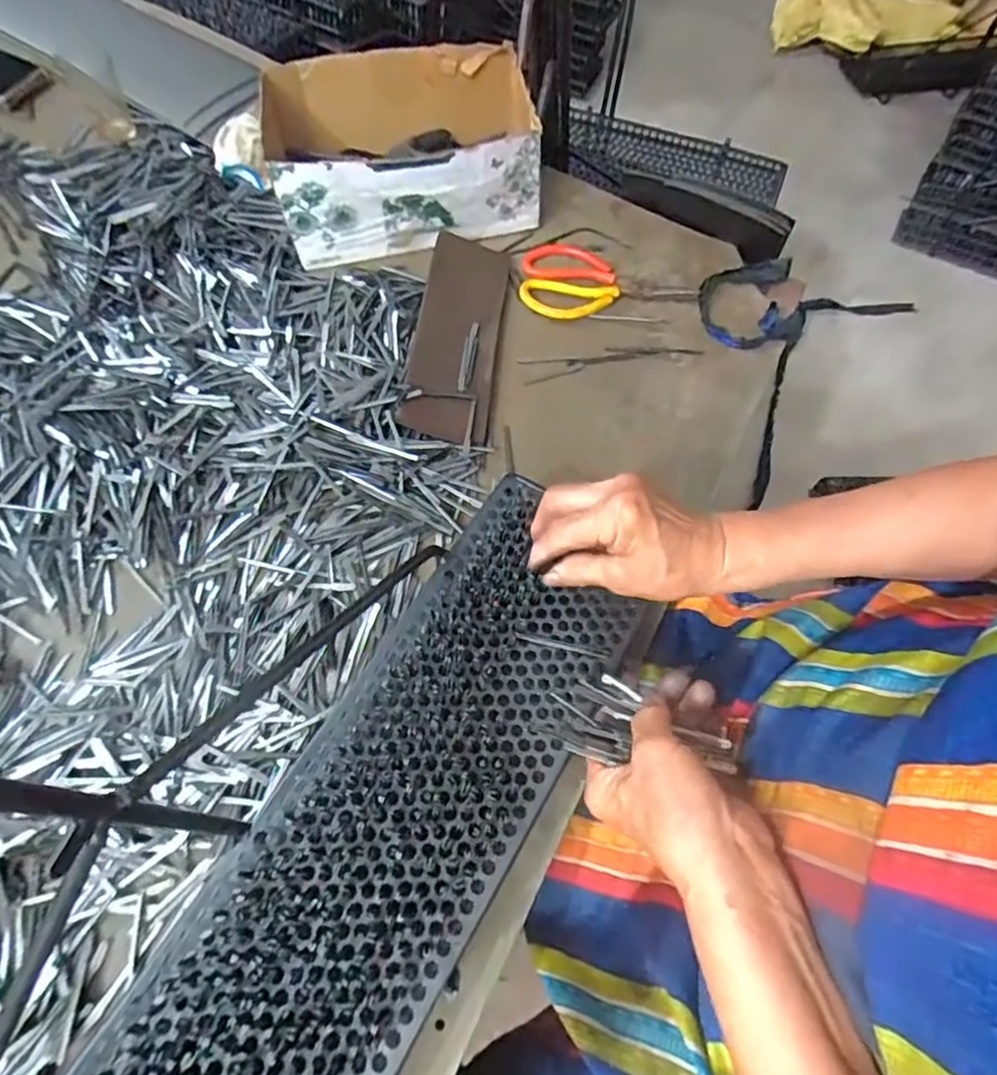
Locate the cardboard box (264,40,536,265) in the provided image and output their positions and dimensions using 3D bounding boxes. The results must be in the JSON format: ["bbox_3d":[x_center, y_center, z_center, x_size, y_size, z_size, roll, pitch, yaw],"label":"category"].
[{"bbox_3d":[-0.107,-0.439,0.698,0.296,0.112,0.210,-9,62,-8],"label":"cardboard box"}]

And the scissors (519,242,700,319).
[{"bbox_3d":[0.122,-0.286,0.691,0.189,0.008,0.103,6,61,1],"label":"scissors"}]

